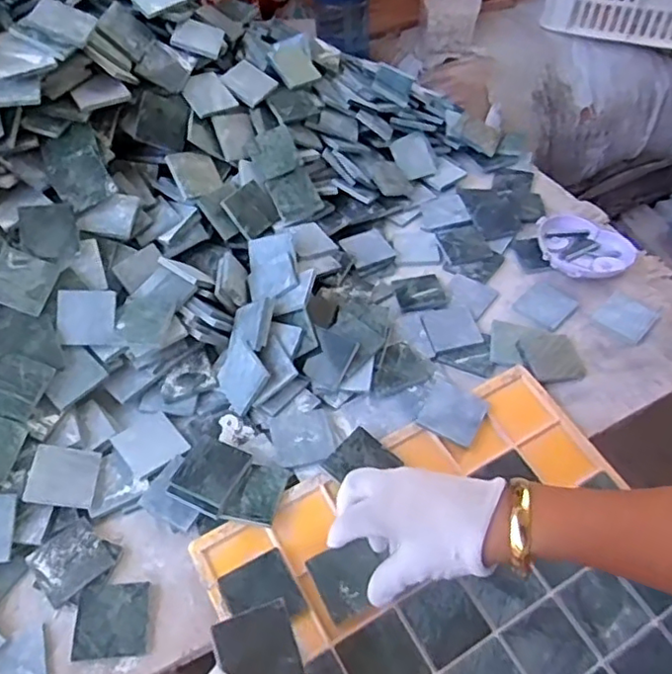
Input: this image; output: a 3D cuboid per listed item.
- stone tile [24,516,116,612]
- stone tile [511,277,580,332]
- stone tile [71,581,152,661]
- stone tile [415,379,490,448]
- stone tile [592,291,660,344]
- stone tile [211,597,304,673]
[{"bbox_3d":[-0.199,0.167,0.457,0.049,0.005,0.049,-35,59,-25],"label":"stone tile"},{"bbox_3d":[0.212,-0.034,0.620,0.054,0.004,0.050,-37,59,-26],"label":"stone tile"},{"bbox_3d":[-0.159,0.201,0.435,0.051,0.007,0.048,-6,51,-4],"label":"stone tile"},{"bbox_3d":[0.101,0.063,0.522,0.049,0.008,0.051,25,60,14],"label":"stone tile"},{"bbox_3d":[0.290,-0.020,0.612,0.048,0.008,0.053,37,60,27],"label":"stone tile"},{"bbox_3d":[-0.047,0.191,0.372,0.047,0.006,0.048,-10,59,-26],"label":"stone tile"}]

